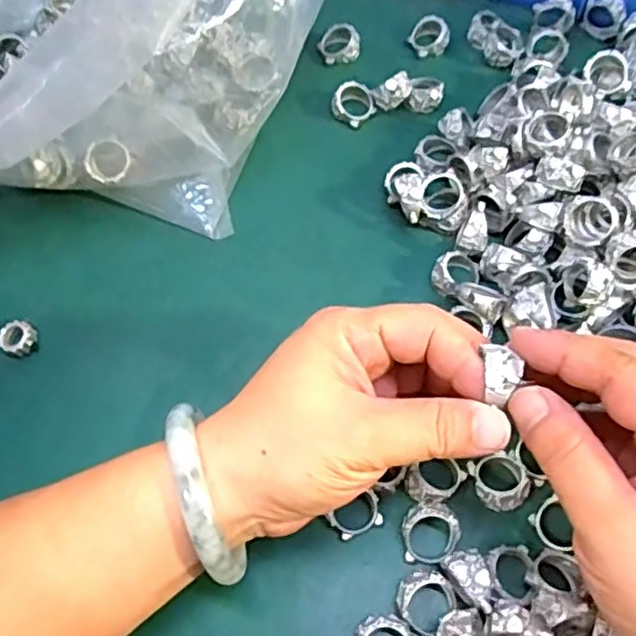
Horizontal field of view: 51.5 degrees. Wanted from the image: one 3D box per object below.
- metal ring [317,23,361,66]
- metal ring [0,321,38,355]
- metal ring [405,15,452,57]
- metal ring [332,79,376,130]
[{"bbox_3d":[0.014,-0.176,0.423,0.027,0.012,0.023,-7,64,-1],"label":"metal ring"},{"bbox_3d":[-0.149,0.011,0.330,0.016,0.012,0.017,-1,64,2],"label":"metal ring"},{"bbox_3d":[0.071,-0.182,0.424,0.021,0.014,0.024,-38,69,-15],"label":"metal ring"},{"bbox_3d":[0.022,-0.130,0.398,0.022,0.015,0.023,-1,64,2],"label":"metal ring"}]

